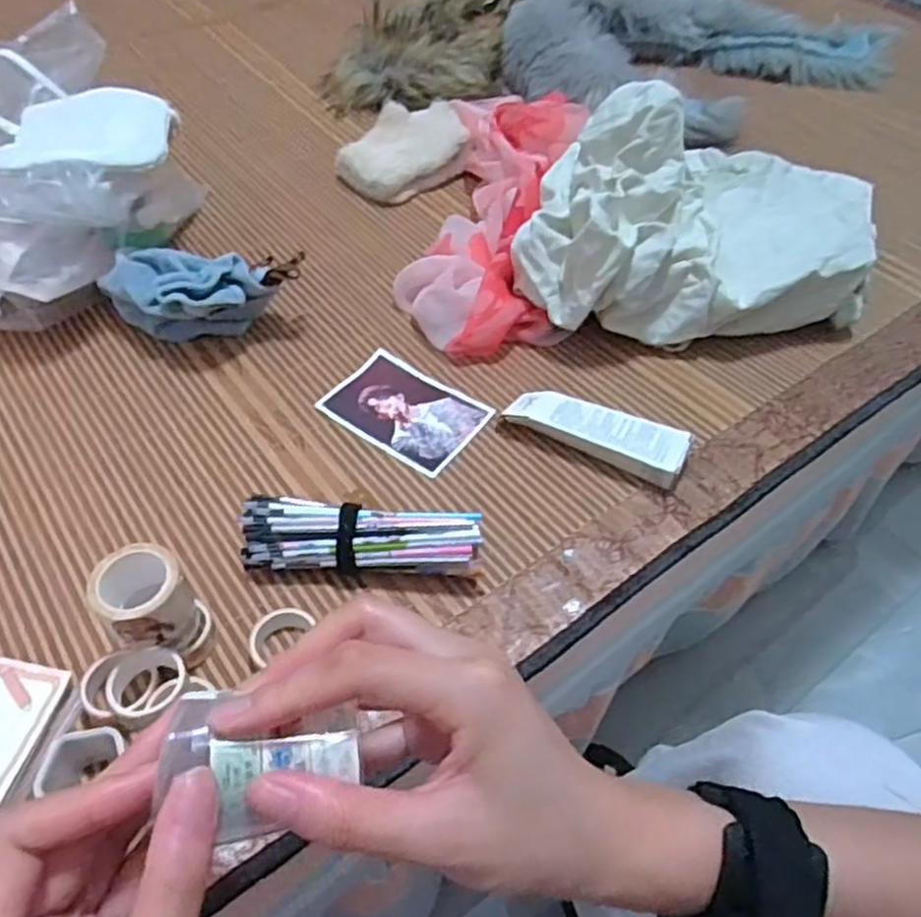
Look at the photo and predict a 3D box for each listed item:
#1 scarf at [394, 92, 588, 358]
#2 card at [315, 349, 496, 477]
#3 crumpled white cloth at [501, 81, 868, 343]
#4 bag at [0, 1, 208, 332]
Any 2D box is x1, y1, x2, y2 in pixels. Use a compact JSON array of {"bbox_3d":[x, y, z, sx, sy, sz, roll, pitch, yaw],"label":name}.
[{"bbox_3d":[0.033,-0.216,0.646,0.131,0.063,0.337,7,51,2],"label":"scarf"},{"bbox_3d":[-0.038,-0.034,0.522,0.103,0.005,0.076,29,53,21],"label":"card"},{"bbox_3d":[0.204,-0.189,0.574,0.328,0.125,0.171,-14,53,-14],"label":"crumpled white cloth"},{"bbox_3d":[-0.364,-0.244,0.598,0.303,0.113,0.250,37,58,24],"label":"bag"}]

